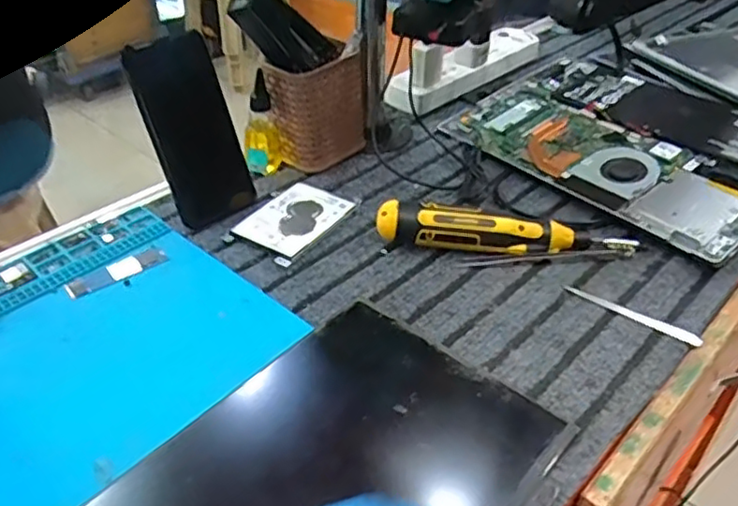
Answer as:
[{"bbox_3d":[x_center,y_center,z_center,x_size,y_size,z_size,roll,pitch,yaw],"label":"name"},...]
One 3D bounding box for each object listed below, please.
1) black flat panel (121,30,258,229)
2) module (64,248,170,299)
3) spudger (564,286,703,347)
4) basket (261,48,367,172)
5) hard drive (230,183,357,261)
[{"bbox_3d":[-0.151,-0.105,0.555,0.075,0.154,0.010,-30,25,-34],"label":"black flat panel"},{"bbox_3d":[-0.202,0.014,0.514,0.078,0.006,0.021,-26,44,-31],"label":"module"},{"bbox_3d":[0.196,0.045,0.482,0.101,0.005,0.010,24,43,28],"label":"spudger"},{"bbox_3d":[-0.050,-0.143,0.635,0.050,0.097,0.092,28,45,32],"label":"basket"},{"bbox_3d":[-0.066,-0.031,0.568,0.068,0.009,0.098,21,42,25],"label":"hard drive"}]

